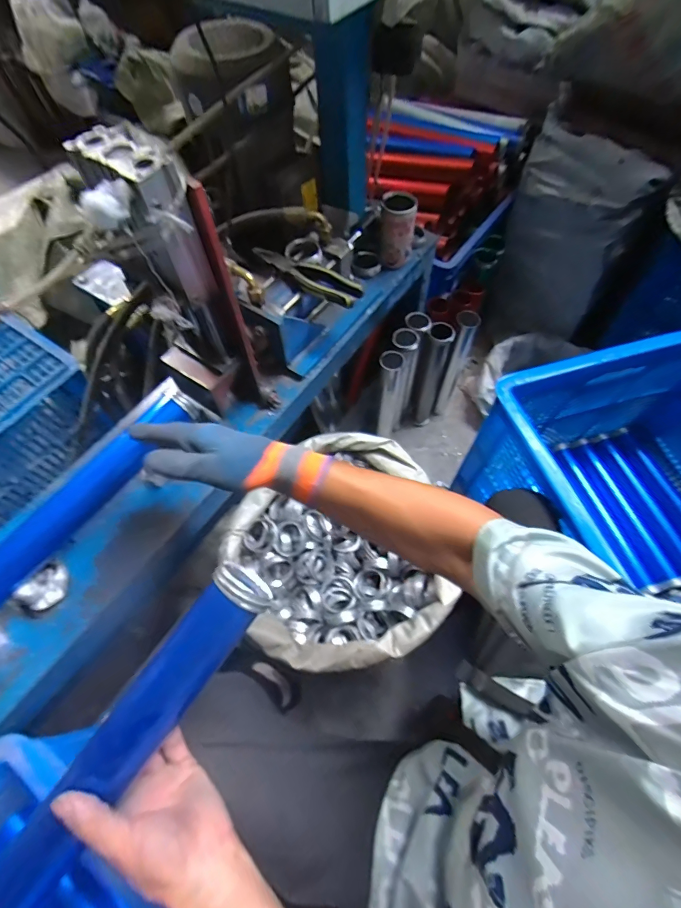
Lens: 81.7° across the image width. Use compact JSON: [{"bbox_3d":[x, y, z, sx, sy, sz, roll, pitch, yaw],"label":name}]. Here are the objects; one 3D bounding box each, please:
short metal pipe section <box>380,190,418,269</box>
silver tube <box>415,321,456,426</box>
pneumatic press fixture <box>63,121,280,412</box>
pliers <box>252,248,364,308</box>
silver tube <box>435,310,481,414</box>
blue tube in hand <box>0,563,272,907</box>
[{"bbox_3d":[0.101,-0.410,0.723,0.064,0.104,0.064,-1,62,1],"label":"short metal pipe section"},{"bbox_3d":[0.224,-0.185,0.994,0.059,0.329,0.051,17,64,10],"label":"silver tube"},{"bbox_3d":[-0.174,-0.167,0.478,0.105,0.343,0.111,-38,68,-17],"label":"pneumatic press fixture"},{"bbox_3d":[-0.054,-0.282,0.621,0.191,0.024,0.044,27,66,15],"label":"pliers"},{"bbox_3d":[0.286,-0.219,1.004,0.048,0.314,0.059,21,65,12],"label":"silver tube"},{"bbox_3d":[-0.189,0.257,0.318,0.048,0.052,0.367,34,80,17],"label":"blue tube in hand"}]

